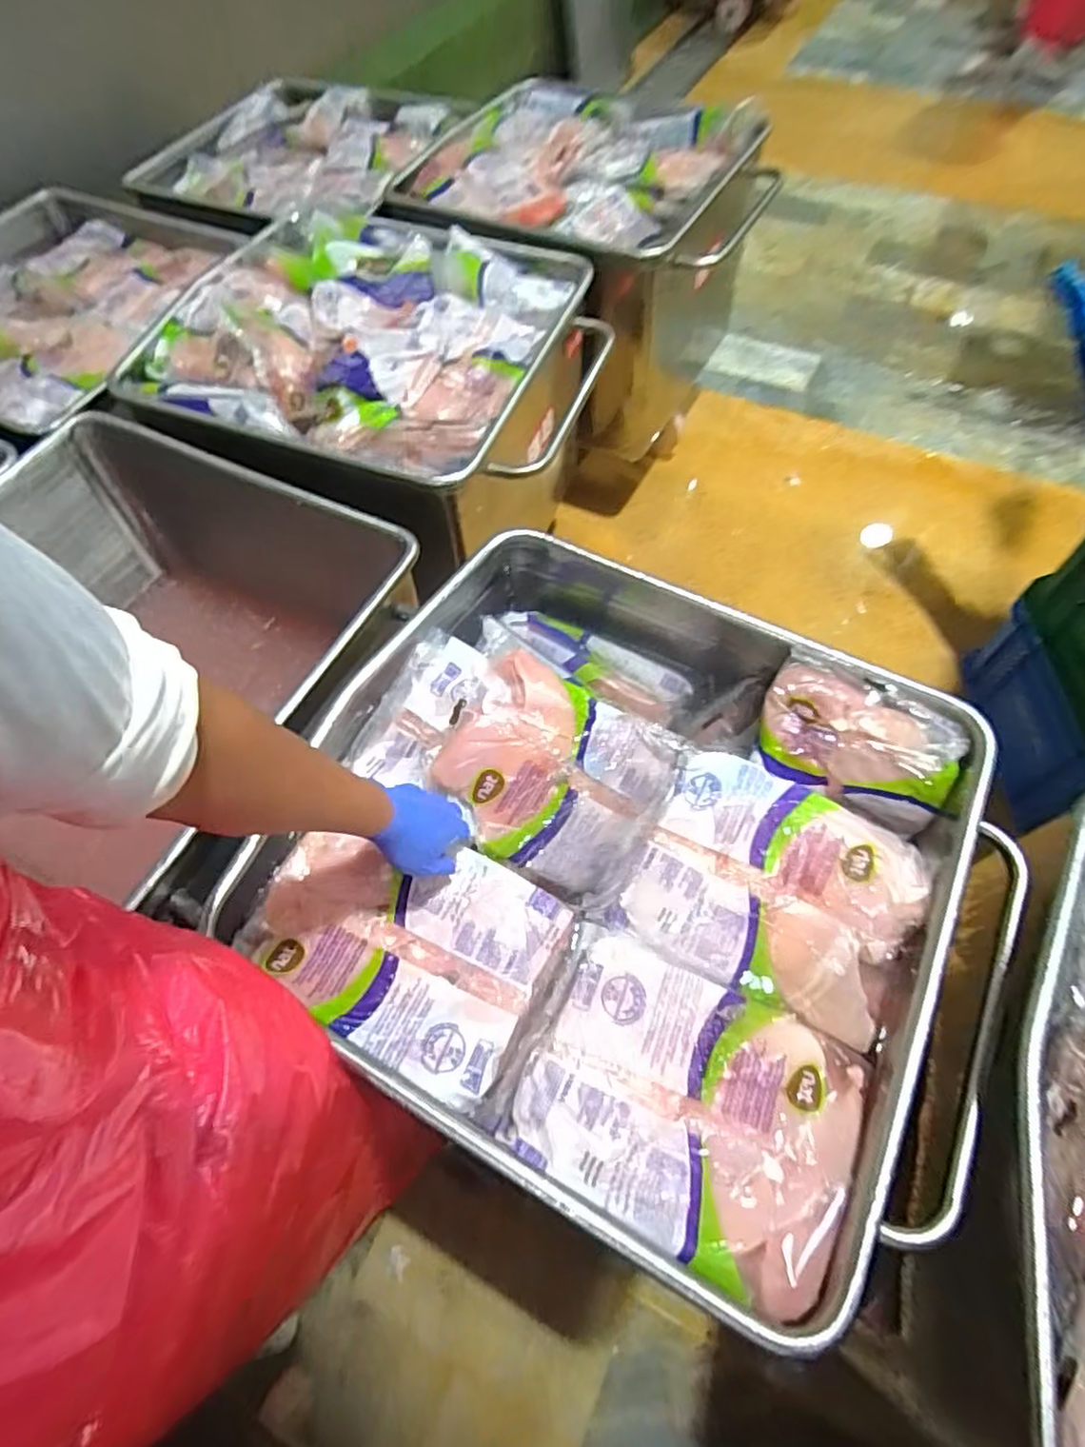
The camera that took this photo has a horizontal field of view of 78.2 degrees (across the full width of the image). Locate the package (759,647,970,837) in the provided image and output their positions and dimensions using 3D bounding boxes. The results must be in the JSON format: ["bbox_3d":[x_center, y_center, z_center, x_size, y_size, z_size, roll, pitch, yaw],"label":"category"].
[{"bbox_3d":[0.383,0.023,0.826,0.223,0.075,0.152,22,95,13],"label":"package"}]

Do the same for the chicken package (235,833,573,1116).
[{"bbox_3d":[-0.142,0.220,0.693,0.295,0.050,0.218,25,63,15],"label":"chicken package"}]

